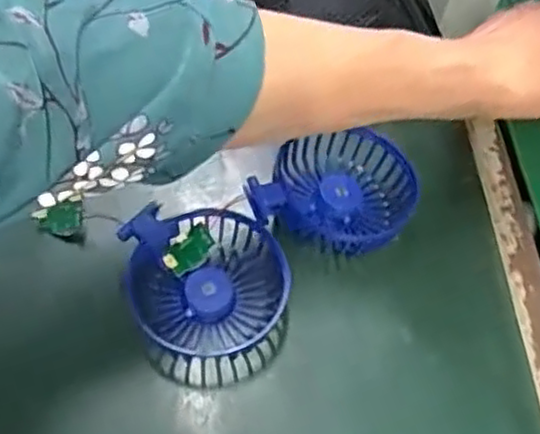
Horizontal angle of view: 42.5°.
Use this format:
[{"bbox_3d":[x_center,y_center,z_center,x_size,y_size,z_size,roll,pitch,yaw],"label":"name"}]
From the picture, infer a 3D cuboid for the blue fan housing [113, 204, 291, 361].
[{"bbox_3d":[-0.037,0.037,0.409,0.091,0.033,0.083,-1,82,-3],"label":"blue fan housing"}]

